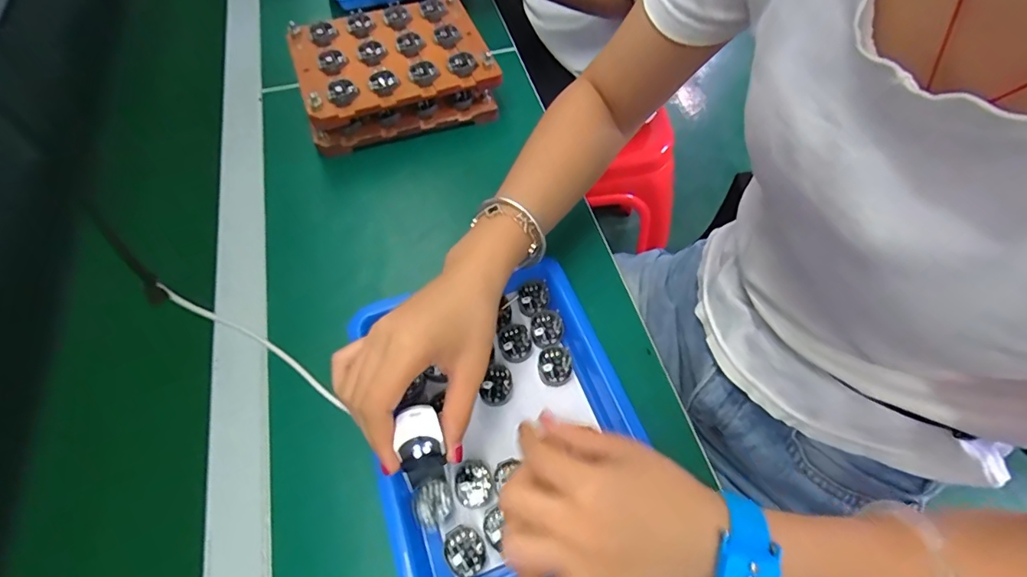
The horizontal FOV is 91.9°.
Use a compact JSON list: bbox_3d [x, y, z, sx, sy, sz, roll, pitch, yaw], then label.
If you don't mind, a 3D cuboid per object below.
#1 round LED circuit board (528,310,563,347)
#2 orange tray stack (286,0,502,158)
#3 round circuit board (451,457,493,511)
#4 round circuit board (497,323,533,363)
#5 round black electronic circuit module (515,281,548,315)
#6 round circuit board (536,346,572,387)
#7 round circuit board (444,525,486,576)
[{"bbox_3d":[0.025,0.030,0.389,0.026,0.005,0.029,-20,60,-10],"label":"round LED circuit board"},{"bbox_3d":[-0.123,-0.226,0.528,0.189,0.074,0.140,-18,60,-10],"label":"orange tray stack"},{"bbox_3d":[-0.028,0.129,0.331,0.025,0.004,0.029,-23,61,-12],"label":"round circuit board"},{"bbox_3d":[0.001,0.041,0.384,0.026,0.004,0.029,-13,59,-7],"label":"round circuit board"},{"bbox_3d":[0.016,0.007,0.405,0.027,0.006,0.025,-1,58,1],"label":"round black electronic circuit module"},{"bbox_3d":[0.030,0.056,0.373,0.026,0.010,0.030,-6,58,-2],"label":"round circuit board"},{"bbox_3d":[-0.030,0.164,0.310,0.024,0.007,0.028,-29,62,-16],"label":"round circuit board"}]

